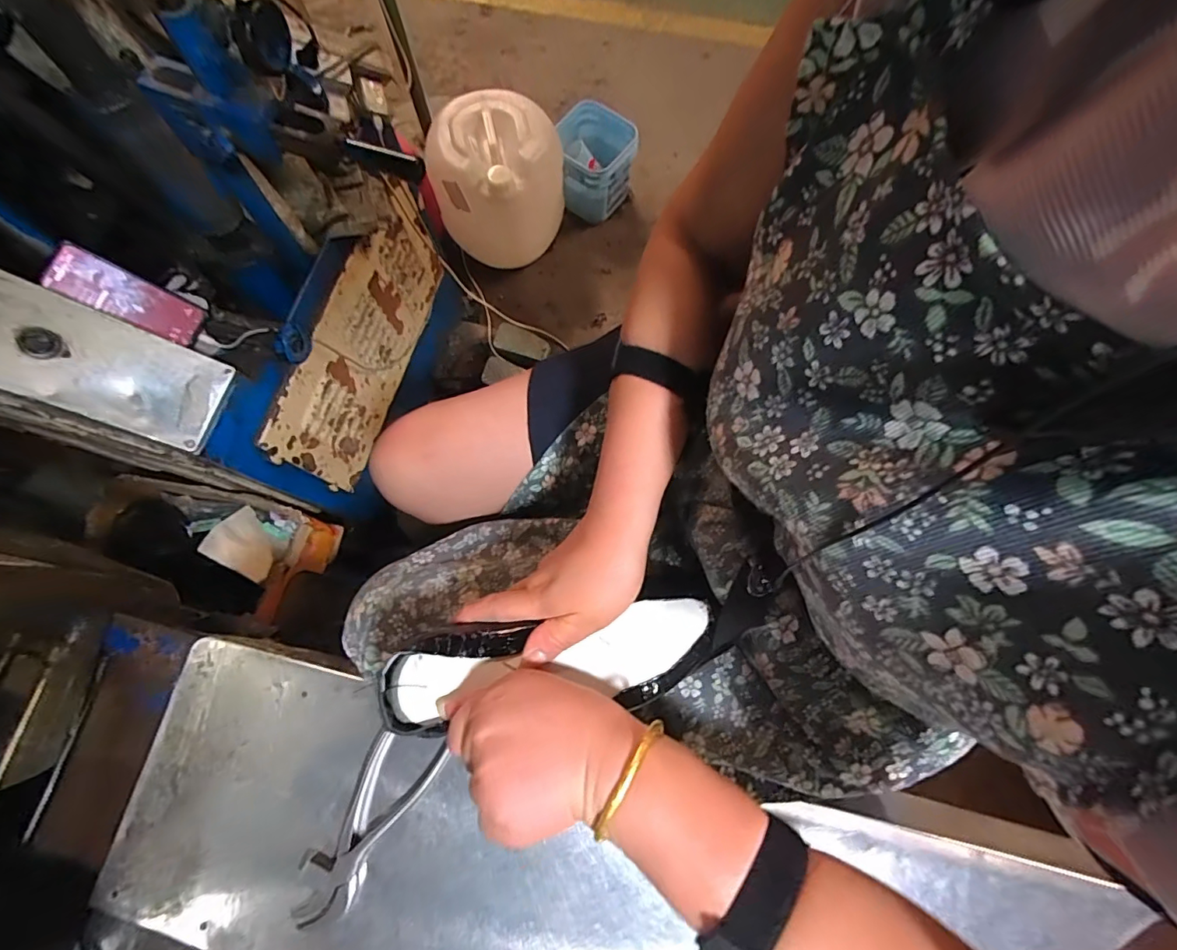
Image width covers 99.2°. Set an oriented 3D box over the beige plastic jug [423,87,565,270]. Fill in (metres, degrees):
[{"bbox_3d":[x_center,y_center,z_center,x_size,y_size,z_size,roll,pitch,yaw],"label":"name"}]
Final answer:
[{"bbox_3d":[-0.238,-0.770,1.353,0.341,0.331,0.266,-27,76,-7],"label":"beige plastic jug"}]

